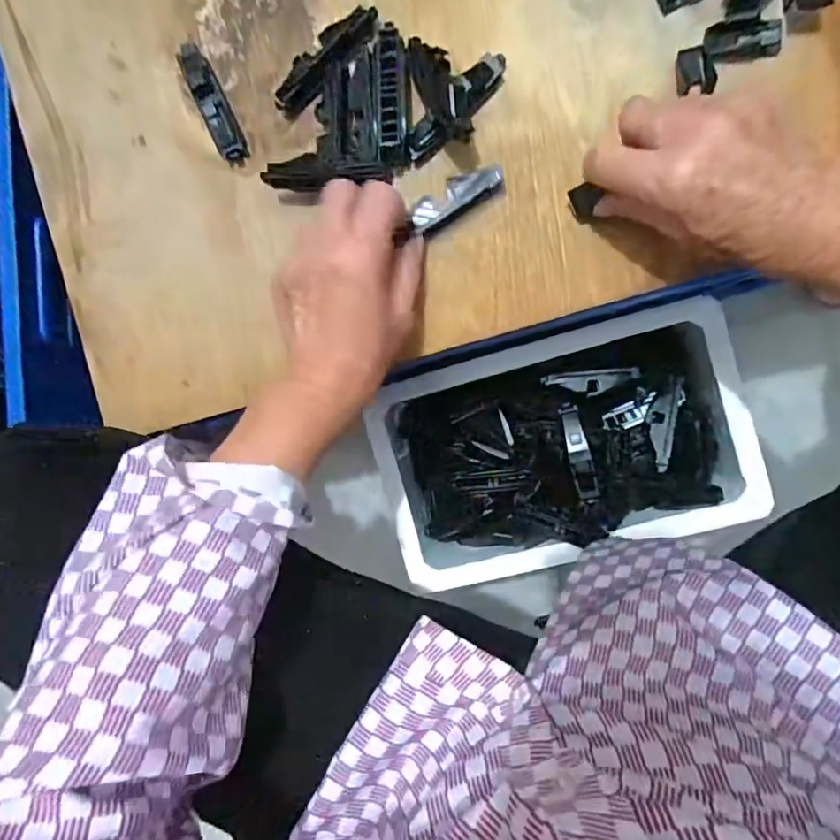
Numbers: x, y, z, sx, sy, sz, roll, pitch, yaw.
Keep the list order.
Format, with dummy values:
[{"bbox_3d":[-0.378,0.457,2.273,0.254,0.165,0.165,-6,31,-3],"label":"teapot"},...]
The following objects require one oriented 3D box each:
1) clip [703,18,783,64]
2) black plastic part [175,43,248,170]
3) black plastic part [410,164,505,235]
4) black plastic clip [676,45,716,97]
[{"bbox_3d":[0.188,-0.222,0.329,0.040,0.011,0.022,1,96,8],"label":"clip"},{"bbox_3d":[-0.139,-0.211,0.373,0.018,0.018,0.084,-23,92,10],"label":"black plastic part"},{"bbox_3d":[0.024,-0.141,0.357,0.059,0.021,0.021,-25,92,20],"label":"black plastic part"},{"bbox_3d":[0.163,-0.206,0.334,0.021,0.009,0.027,-5,95,9],"label":"black plastic clip"}]

